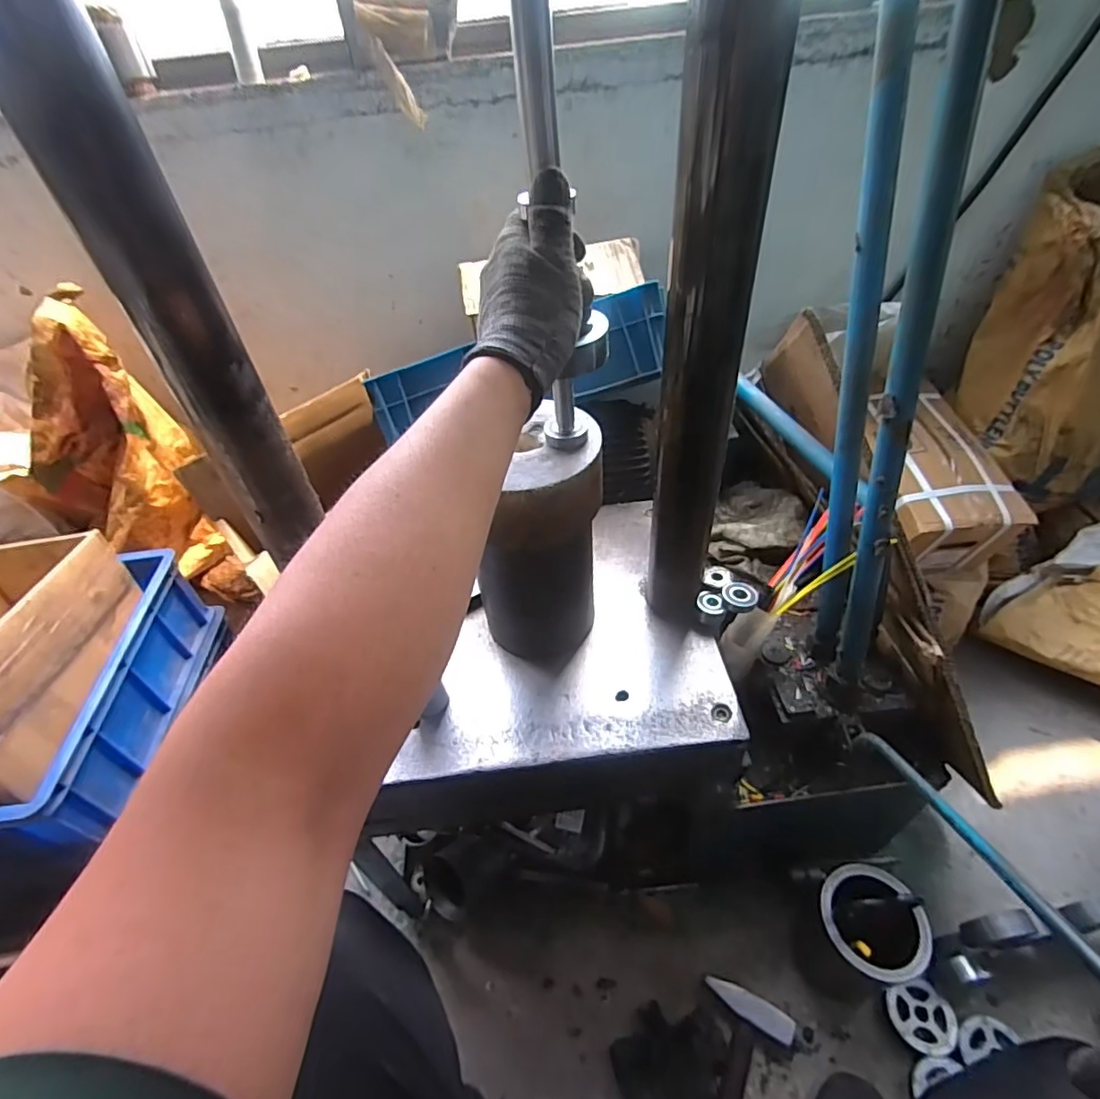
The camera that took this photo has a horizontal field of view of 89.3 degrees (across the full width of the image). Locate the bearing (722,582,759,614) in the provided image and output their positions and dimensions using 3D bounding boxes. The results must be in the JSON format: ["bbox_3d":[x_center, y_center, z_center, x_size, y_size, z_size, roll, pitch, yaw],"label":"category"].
[{"bbox_3d":[0.219,0.054,0.642,0.038,0.009,0.039,-3,44,3],"label":"bearing"}]

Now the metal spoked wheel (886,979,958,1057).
[{"bbox_3d":[0.477,0.598,0.714,0.076,0.012,0.073,-15,34,10],"label":"metal spoked wheel"}]

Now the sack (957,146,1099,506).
[{"bbox_3d":[0.912,-0.368,0.994,0.231,0.579,0.157,-5,19,2],"label":"sack"}]

